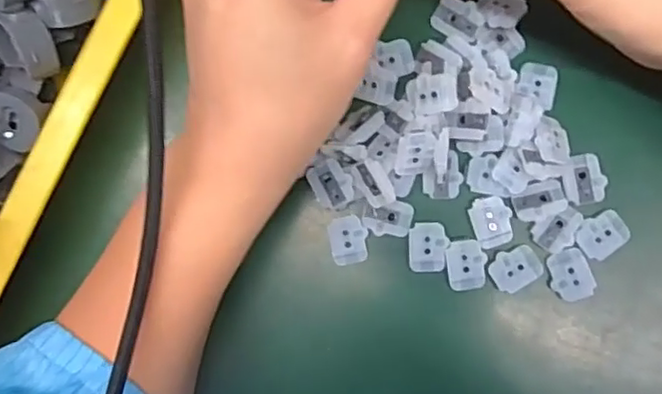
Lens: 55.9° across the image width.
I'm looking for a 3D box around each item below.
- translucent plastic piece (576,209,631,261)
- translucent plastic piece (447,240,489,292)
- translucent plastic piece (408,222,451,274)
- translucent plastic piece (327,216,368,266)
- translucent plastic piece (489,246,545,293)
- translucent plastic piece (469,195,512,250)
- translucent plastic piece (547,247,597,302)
[{"bbox_3d":[0.118,0.016,0.270,0.022,0.005,0.017,-39,81,5],"label":"translucent plastic piece"},{"bbox_3d":[0.059,0.030,0.273,0.016,0.004,0.022,-4,86,9],"label":"translucent plastic piece"},{"bbox_3d":[0.043,0.022,0.275,0.017,0.004,0.022,0,86,9],"label":"translucent plastic piece"},{"bbox_3d":[0.008,0.019,0.277,0.017,0.004,0.021,-10,85,9],"label":"translucent plastic piece"},{"bbox_3d":[0.080,0.031,0.273,0.022,0.006,0.016,-36,82,5],"label":"translucent plastic piece"},{"bbox_3d":[0.071,0.011,0.273,0.017,0.004,0.022,-18,84,8],"label":"translucent plastic piece"},{"bbox_3d":[0.104,0.034,0.270,0.017,0.006,0.021,-19,84,8],"label":"translucent plastic piece"}]

